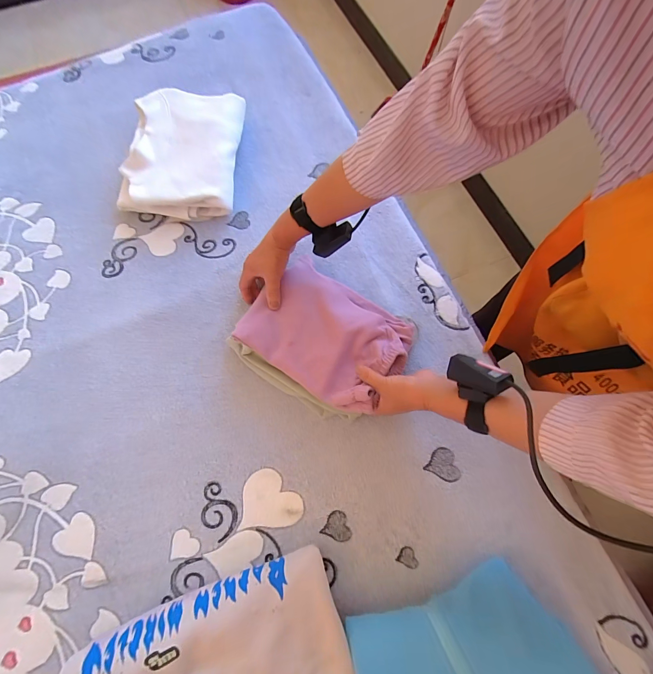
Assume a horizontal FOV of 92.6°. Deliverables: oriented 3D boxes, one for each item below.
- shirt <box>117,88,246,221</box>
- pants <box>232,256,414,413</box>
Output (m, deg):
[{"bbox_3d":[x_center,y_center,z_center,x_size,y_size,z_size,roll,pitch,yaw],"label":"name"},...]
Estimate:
[{"bbox_3d":[-0.303,-0.391,0.667,0.231,0.072,0.285,4,73,1],"label":"shirt"},{"bbox_3d":[0.002,-0.010,0.527,0.255,0.050,0.194,34,76,9],"label":"pants"}]

